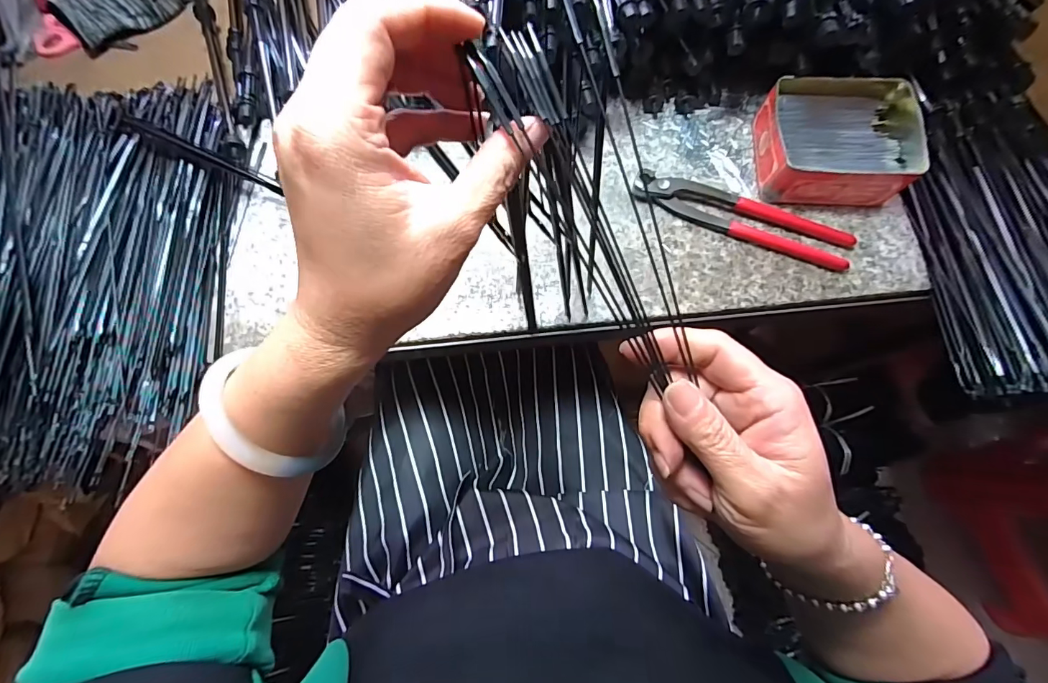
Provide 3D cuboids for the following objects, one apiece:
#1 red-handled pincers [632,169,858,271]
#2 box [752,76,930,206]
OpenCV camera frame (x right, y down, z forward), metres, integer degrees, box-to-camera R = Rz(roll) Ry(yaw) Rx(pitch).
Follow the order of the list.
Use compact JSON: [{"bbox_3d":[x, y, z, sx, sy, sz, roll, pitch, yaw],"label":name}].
[{"bbox_3d":[0.195,-0.114,0.405,0.194,0.017,0.038,23,76,5],"label":"red-handled pincers"},{"bbox_3d":[0.275,-0.176,0.396,0.122,0.044,0.099,3,75,0],"label":"box"}]

